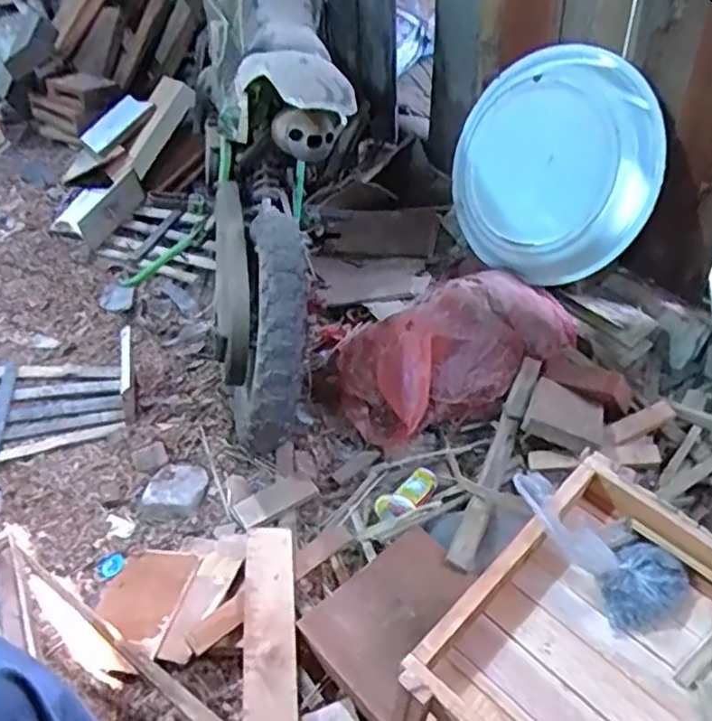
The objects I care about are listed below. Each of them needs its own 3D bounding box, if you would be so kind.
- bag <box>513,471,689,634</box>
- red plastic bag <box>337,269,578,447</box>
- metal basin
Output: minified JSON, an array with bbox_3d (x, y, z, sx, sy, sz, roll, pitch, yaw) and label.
[{"bbox_3d":[0.194,0.152,0.552,0.160,0.035,0.075,41,54,5],"label":"bag"},{"bbox_3d":[0.167,-0.026,1.113,0.396,0.139,0.222,-31,48,-26],"label":"red plastic bag"},{"bbox_3d":[0.326,-0.322,1.128,0.342,0.371,0.059,24,25,35],"label":"metal basin"}]

